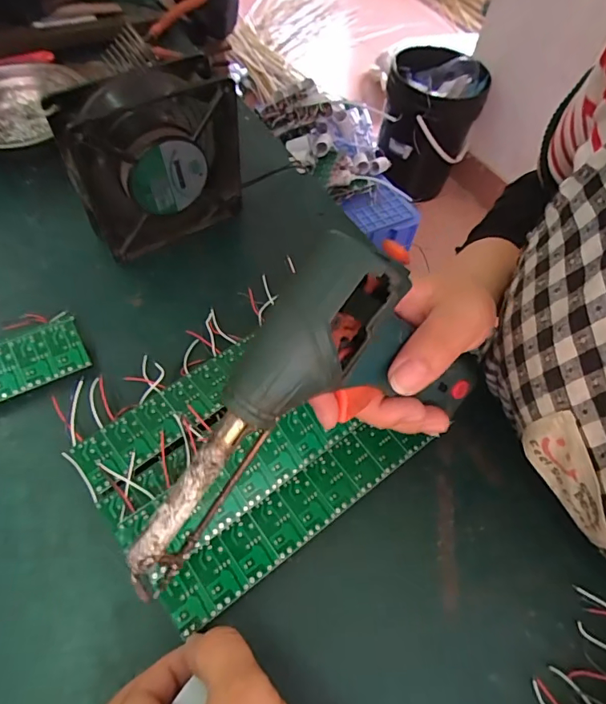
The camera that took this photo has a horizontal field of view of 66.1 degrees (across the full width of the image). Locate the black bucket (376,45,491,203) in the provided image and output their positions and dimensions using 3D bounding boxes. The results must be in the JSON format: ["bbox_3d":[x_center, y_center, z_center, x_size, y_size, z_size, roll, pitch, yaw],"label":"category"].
[{"bbox_3d":[0.401,-0.710,1.502,0.279,0.401,0.270,-1,54,1],"label":"black bucket"}]

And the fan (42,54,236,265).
[{"bbox_3d":[-0.105,-0.139,0.346,0.120,0.113,0.045,-33,60,-20],"label":"fan"}]

